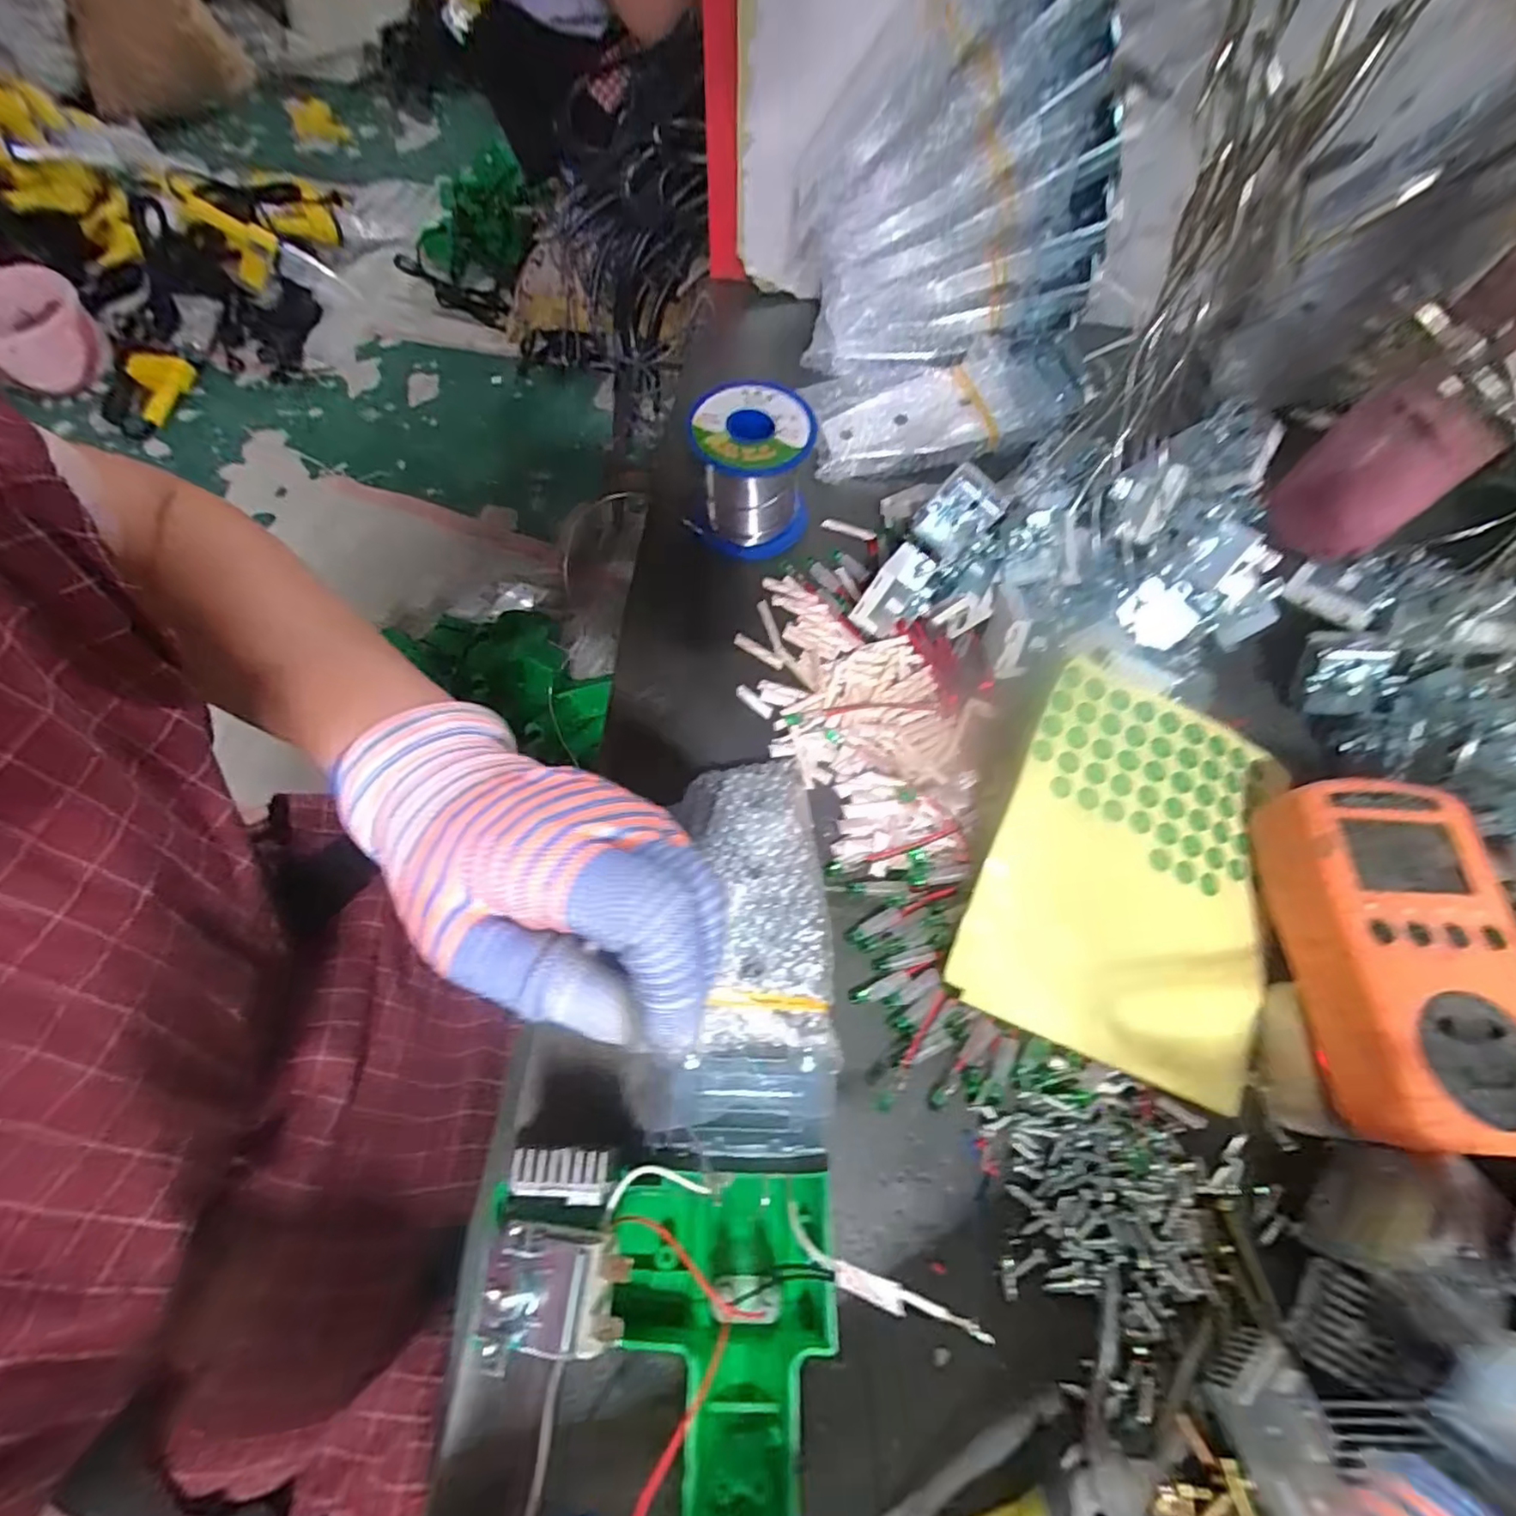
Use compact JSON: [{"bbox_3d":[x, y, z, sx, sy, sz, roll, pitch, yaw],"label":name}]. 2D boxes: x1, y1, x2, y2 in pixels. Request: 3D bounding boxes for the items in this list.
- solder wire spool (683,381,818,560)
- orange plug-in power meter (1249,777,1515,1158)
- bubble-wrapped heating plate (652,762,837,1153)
[{"bbox_3d":[-0.003,-0.158,0.356,0.063,0.061,0.063,1,68,-3],"label":"solder wire spool"},{"bbox_3d":[0.240,0.072,0.243,0.067,0.031,0.127,5,68,-1],"label":"orange plug-in power meter"},{"bbox_3d":[-0.003,0.073,0.272,0.065,0.018,0.156,2,60,-2],"label":"bubble-wrapped heating plate"}]

